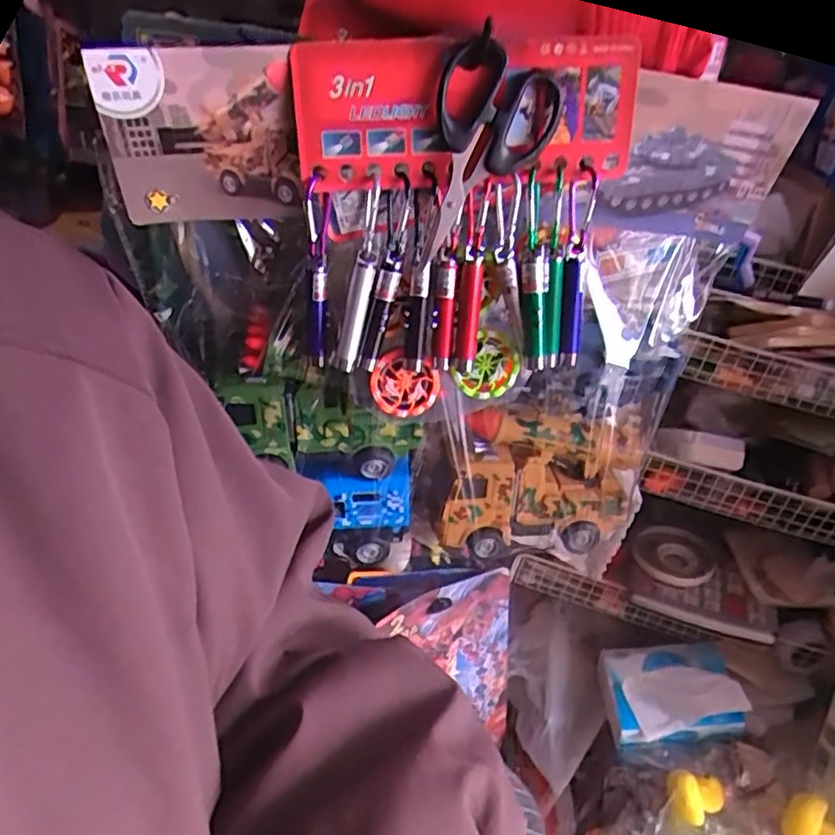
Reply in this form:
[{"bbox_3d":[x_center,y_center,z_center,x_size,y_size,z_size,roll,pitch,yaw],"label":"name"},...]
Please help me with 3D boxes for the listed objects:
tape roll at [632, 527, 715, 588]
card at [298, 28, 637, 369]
[{"bbox_3d":[0.265,0.143,0.673,0.077,0.012,0.074,6,37,30],"label":"tape roll"},{"bbox_3d":[0.022,-0.111,0.355,0.169,0.165,0.033,-3,26,1],"label":"card"}]

